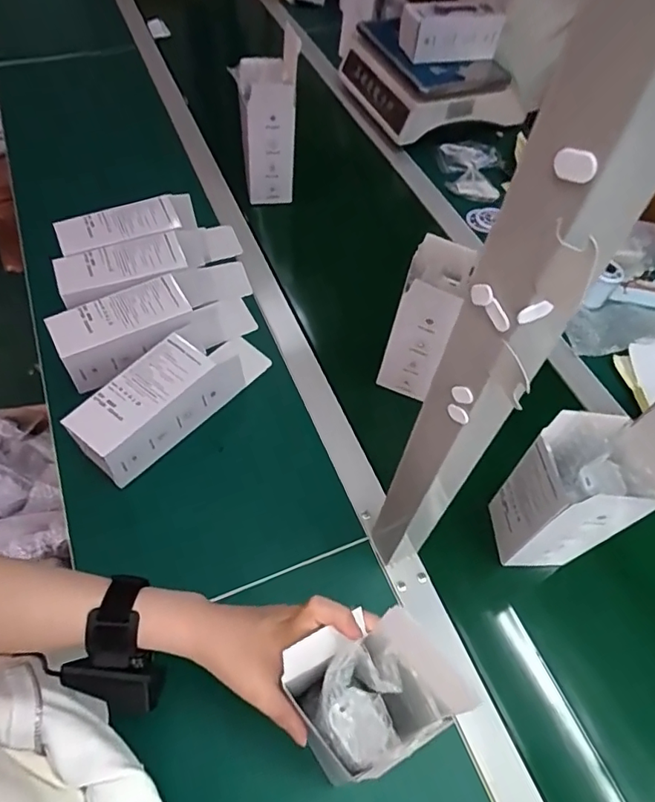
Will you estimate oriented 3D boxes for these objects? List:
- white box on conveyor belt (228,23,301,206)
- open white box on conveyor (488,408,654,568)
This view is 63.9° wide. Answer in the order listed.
[{"bbox_3d":[-0.093,-0.428,0.812,0.086,0.237,0.086,-4,57,-6],"label":"white box on conveyor belt"},{"bbox_3d":[0.238,0.084,0.497,0.094,0.216,0.079,4,57,-1],"label":"open white box on conveyor"}]

